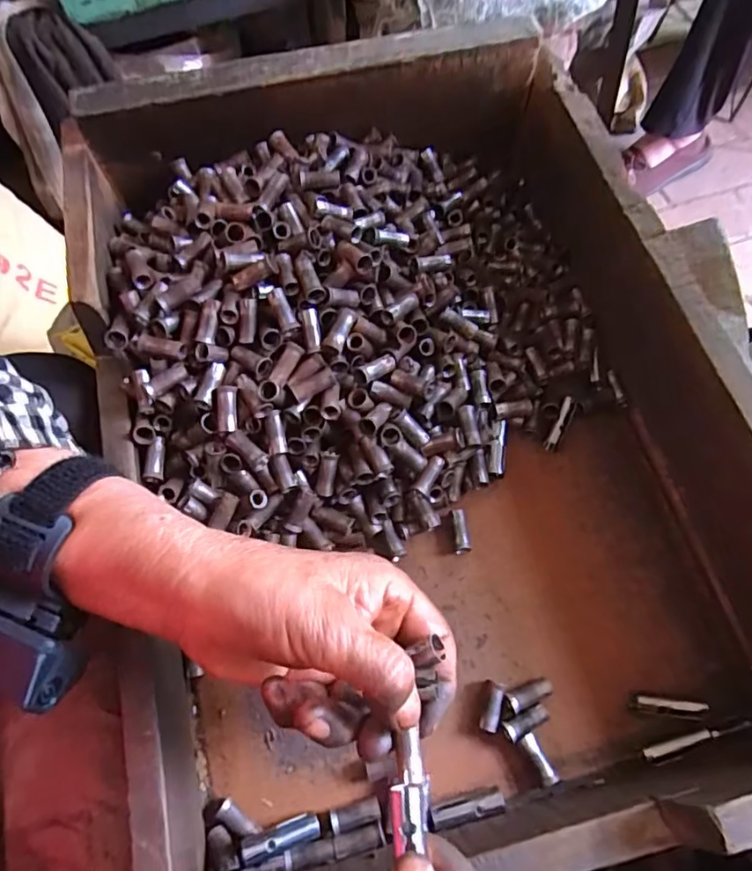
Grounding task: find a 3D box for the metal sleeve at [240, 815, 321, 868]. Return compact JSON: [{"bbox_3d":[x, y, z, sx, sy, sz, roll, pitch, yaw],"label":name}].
[{"bbox_3d":[-0.046,0.196,0.277,0.038,0.009,0.012,-6,61,-23],"label":"metal sleeve"}]

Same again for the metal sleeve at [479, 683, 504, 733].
[{"bbox_3d":[0.061,0.145,0.304,0.010,0.012,0.023,15,64,9],"label":"metal sleeve"}]

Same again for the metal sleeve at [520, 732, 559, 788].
[{"bbox_3d":[0.084,0.167,0.294,0.008,0.008,0.025,-25,65,-11],"label":"metal sleeve"}]

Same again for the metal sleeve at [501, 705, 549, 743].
[{"bbox_3d":[0.079,0.152,0.302,0.025,0.010,0.010,-27,65,-12],"label":"metal sleeve"}]

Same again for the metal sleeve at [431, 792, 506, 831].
[{"bbox_3d":[0.046,0.187,0.285,0.036,0.008,0.011,-12,63,-4],"label":"metal sleeve"}]

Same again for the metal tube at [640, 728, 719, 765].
[{"bbox_3d":[0.157,0.160,0.294,0.040,0.006,0.008,-16,63,-7],"label":"metal tube"}]

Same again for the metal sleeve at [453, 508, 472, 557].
[{"bbox_3d":[0.051,0.058,0.342,0.010,0.011,0.027,-4,79,-1],"label":"metal sleeve"}]

